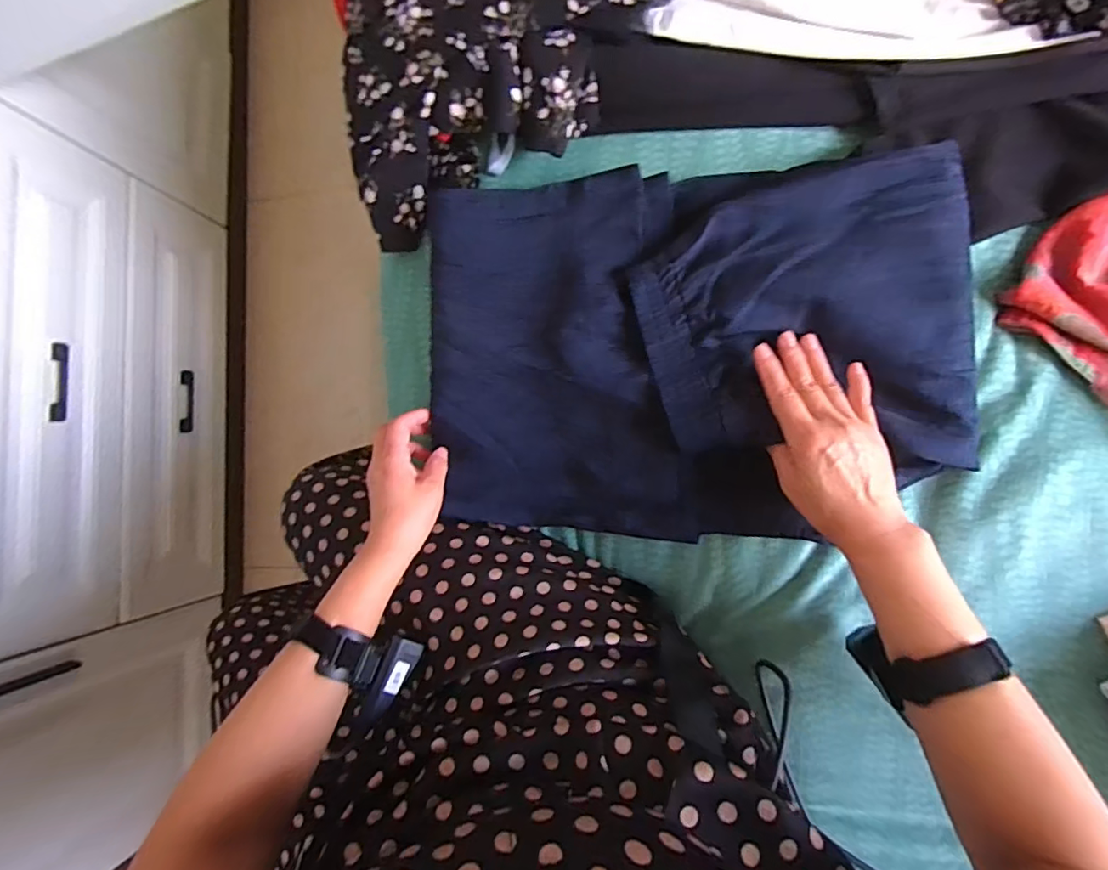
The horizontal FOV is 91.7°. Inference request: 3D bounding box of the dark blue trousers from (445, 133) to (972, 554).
[{"bbox_3d":[0.106,-0.070,0.461,0.445,0.065,0.308,0,93,7],"label":"dark blue trousers"}]

